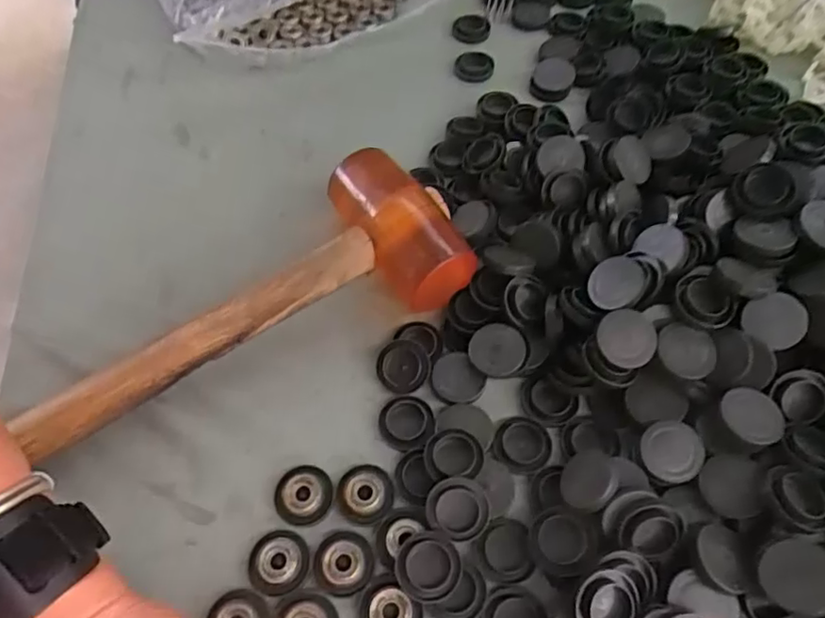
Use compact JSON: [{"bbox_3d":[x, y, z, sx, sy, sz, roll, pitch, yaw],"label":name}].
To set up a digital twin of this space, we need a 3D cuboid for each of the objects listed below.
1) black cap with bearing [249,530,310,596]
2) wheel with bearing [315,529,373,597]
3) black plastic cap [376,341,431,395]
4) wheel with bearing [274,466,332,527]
[{"bbox_3d":[-0.070,0.133,0.320,0.031,0.009,0.030,-1,59,2],"label":"black cap with bearing"},{"bbox_3d":[-0.036,0.132,0.317,0.031,0.006,0.030,-1,59,2],"label":"wheel with bearing"},{"bbox_3d":[-0.006,0.035,0.371,0.031,0.010,0.031,14,86,8],"label":"black plastic cap"},{"bbox_3d":[-0.060,0.102,0.338,0.032,0.008,0.030,-1,59,2],"label":"wheel with bearing"}]

